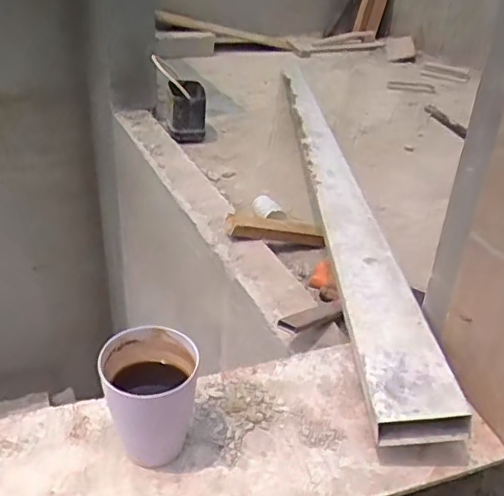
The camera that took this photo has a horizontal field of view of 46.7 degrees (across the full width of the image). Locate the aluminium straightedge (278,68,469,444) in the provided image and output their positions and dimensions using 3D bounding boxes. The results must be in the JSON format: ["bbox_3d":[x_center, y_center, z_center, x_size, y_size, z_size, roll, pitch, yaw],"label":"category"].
[{"bbox_3d":[0.137,-0.167,1.134,0.073,0.037,1.463,-5,24,2],"label":"aluminium straightedge"}]

